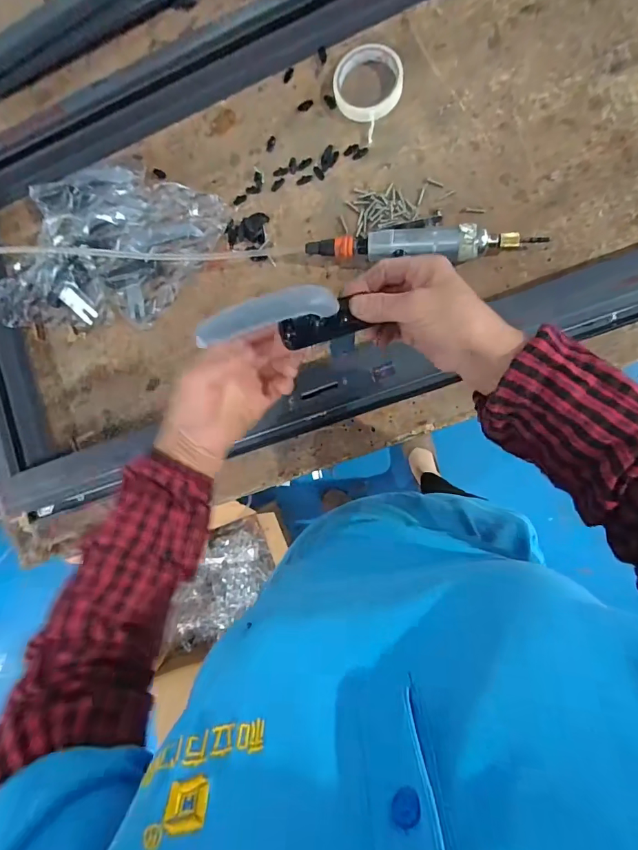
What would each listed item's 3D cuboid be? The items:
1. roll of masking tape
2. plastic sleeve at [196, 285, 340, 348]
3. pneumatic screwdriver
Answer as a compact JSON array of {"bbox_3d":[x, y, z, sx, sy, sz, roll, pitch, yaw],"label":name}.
[{"bbox_3d":[0.062,-0.454,0.550,0.097,0.012,0.100,0,89,10],"label":"roll of masking tape"},{"bbox_3d":[-0.041,-0.087,0.325,0.112,0.014,0.025,-18,88,-6],"label":"plastic sleeve"},{"bbox_3d":[0.129,-0.225,0.525,0.285,0.044,0.035,2,90,10],"label":"pneumatic screwdriver"}]

